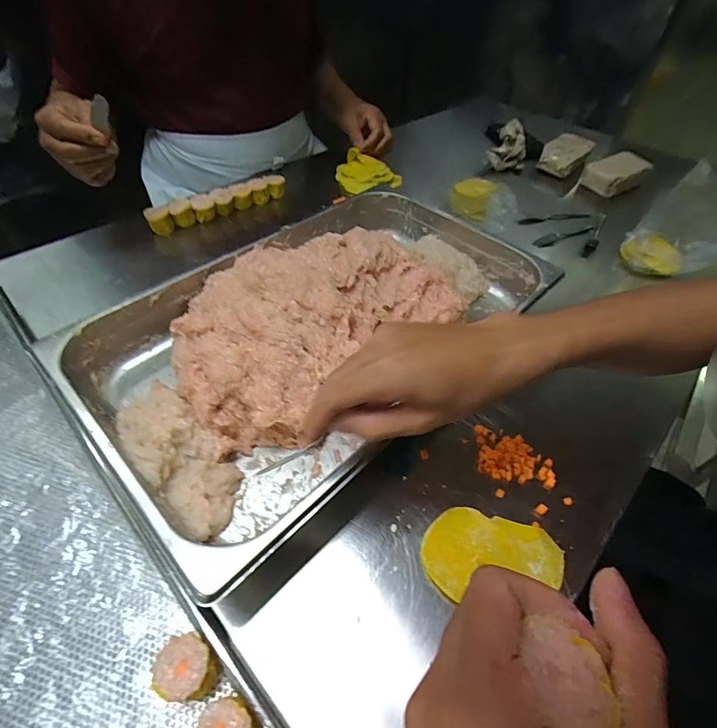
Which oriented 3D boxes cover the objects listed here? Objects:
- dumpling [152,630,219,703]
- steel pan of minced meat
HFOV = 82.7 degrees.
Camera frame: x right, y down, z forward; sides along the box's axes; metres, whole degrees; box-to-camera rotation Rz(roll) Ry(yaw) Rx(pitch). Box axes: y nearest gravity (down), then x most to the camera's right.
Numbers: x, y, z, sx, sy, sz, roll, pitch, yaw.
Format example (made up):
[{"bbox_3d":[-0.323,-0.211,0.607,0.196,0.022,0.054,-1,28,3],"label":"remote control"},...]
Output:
[{"bbox_3d":[-0.114,0.211,0.281,0.041,0.036,0.035,22,51,14],"label":"dumpling"},{"bbox_3d":[-0.030,-0.055,0.467,0.315,0.093,0.515,37,56,25],"label":"steel pan of minced meat"}]

